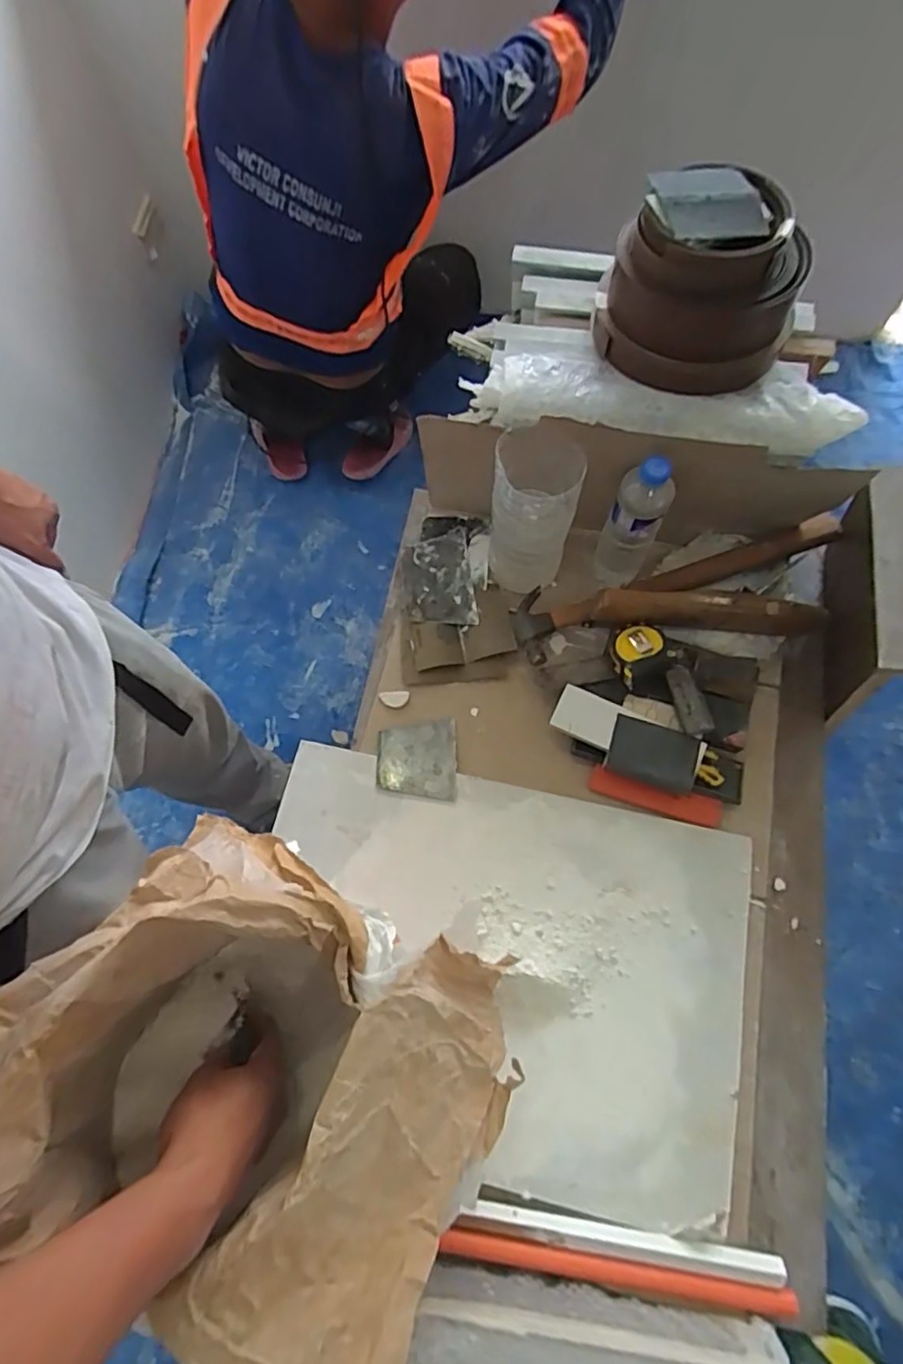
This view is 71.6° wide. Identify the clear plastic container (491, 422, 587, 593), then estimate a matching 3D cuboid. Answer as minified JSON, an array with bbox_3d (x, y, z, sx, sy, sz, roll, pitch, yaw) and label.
[{"bbox_3d":[0.098,-0.194,0.771,0.093,0.222,0.095,-1,70,2],"label":"clear plastic container"}]

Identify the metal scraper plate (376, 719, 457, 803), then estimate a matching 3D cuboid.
[{"bbox_3d":[-0.045,0.100,0.789,0.099,0.012,0.098,-3,69,5],"label":"metal scraper plate"}]

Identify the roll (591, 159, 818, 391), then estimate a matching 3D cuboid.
[{"bbox_3d":[0.257,-0.416,0.651,0.186,0.123,0.172,-1,70,2],"label":"roll"}]

